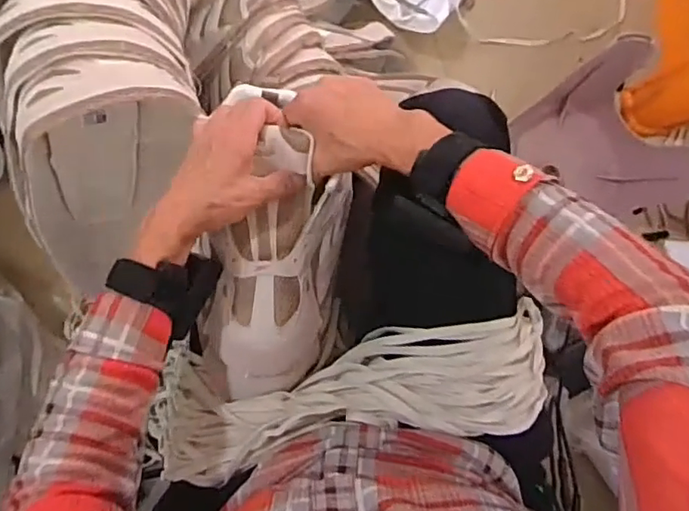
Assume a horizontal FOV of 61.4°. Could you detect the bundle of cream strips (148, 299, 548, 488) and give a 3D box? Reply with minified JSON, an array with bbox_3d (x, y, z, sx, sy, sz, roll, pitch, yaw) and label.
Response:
[{"bbox_3d":[0.004,0.118,0.505,0.352,0.083,0.096,-10,93,-6],"label":"bundle of cream strips"}]

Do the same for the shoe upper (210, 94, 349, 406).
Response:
[{"bbox_3d":[-0.057,0.000,0.501,0.110,0.070,0.241,10,91,-7],"label":"shoe upper"}]

